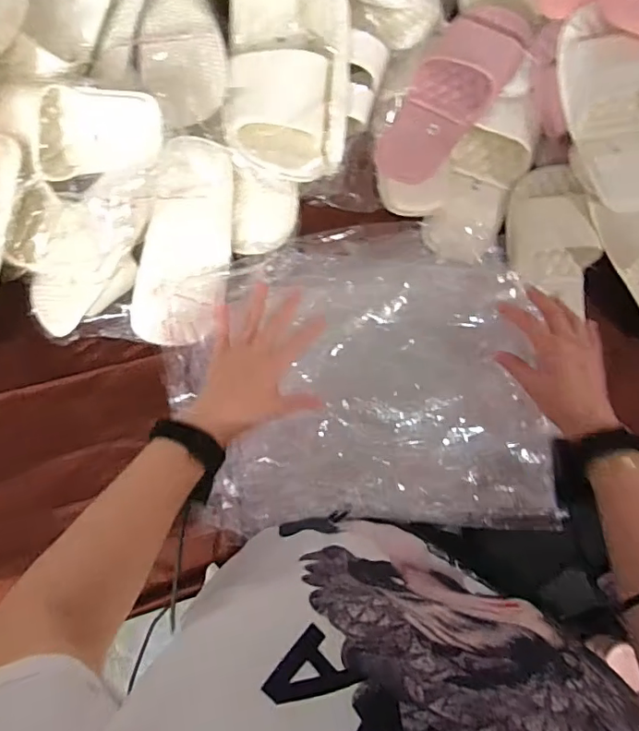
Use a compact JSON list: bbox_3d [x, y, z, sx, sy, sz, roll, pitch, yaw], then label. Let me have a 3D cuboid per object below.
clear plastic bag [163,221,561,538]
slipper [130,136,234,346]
[{"bbox_3d":[0.039,0.002,0.606,0.404,0.061,0.340,-1,83,-1],"label":"clear plastic bag"},{"bbox_3d":[-0.147,-0.133,0.592,0.092,0.043,0.229,12,98,0],"label":"slipper"}]

